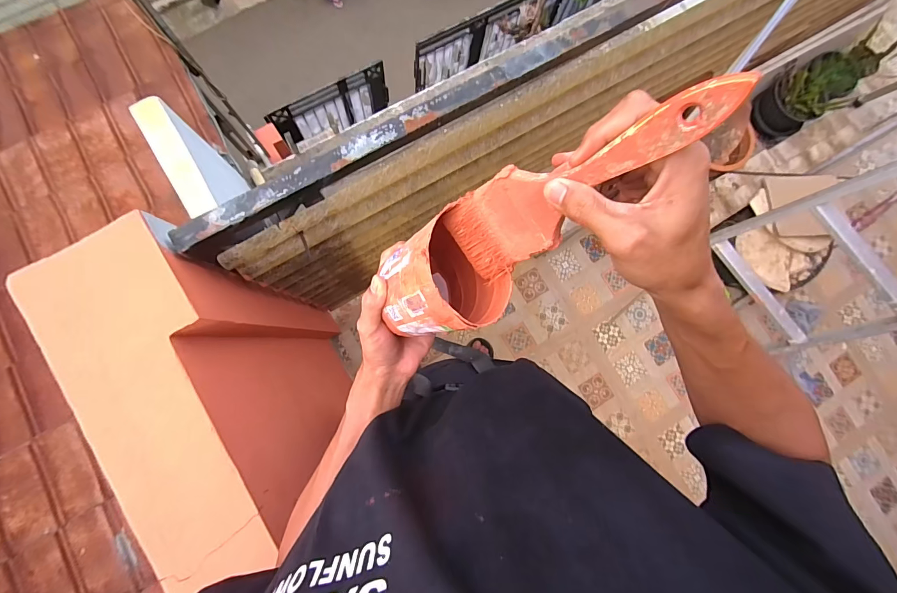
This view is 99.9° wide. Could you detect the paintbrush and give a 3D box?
[{"bbox_3d":[0.077,-0.070,0.246,0.063,0.196,0.018,55,49,-11],"label":"paintbrush"}]

